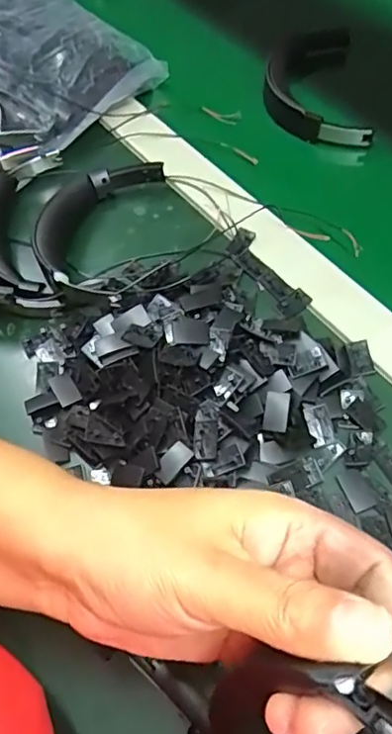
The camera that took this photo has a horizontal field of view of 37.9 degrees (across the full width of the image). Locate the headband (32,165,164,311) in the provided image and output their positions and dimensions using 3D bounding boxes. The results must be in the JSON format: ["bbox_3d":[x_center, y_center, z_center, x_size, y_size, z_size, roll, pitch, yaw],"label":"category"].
[{"bbox_3d":[-0.079,-0.115,0.440,0.082,0.037,0.144,13,63,10],"label":"headband"}]

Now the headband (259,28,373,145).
[{"bbox_3d":[0.108,-0.265,0.536,0.088,0.033,0.157,-2,61,2],"label":"headband"}]

